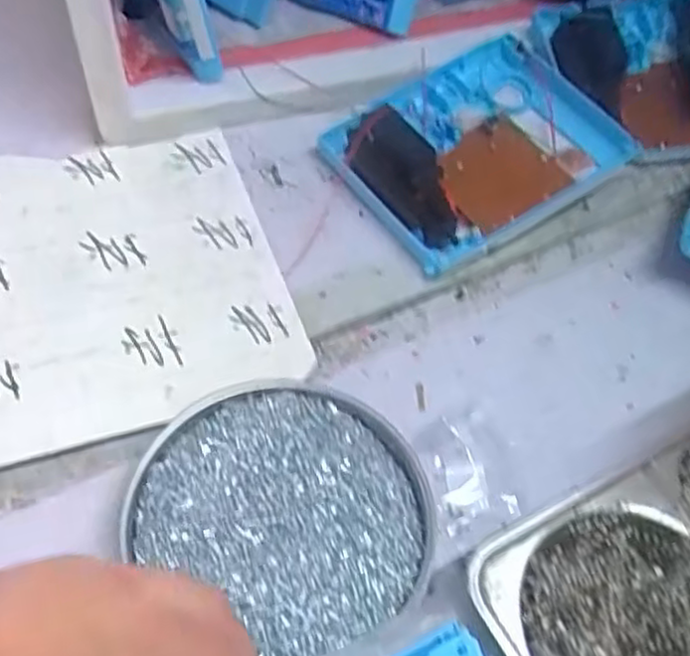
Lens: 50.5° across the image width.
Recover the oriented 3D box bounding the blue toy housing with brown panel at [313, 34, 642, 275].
[{"bbox_3d":[0.086,-0.121,0.471,0.168,0.031,0.134,-27,62,-22],"label":"blue toy housing with brown panel"}]

